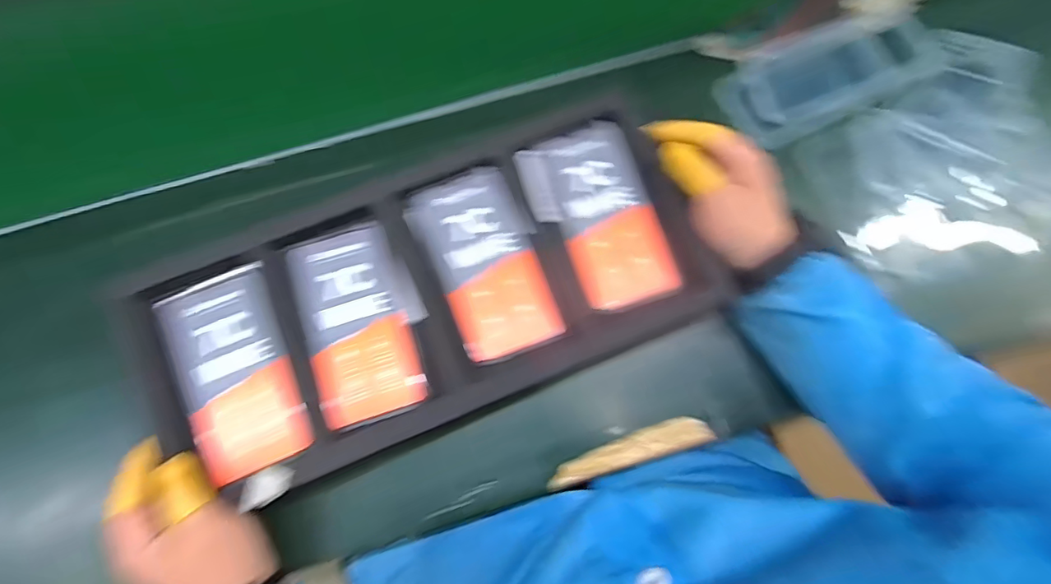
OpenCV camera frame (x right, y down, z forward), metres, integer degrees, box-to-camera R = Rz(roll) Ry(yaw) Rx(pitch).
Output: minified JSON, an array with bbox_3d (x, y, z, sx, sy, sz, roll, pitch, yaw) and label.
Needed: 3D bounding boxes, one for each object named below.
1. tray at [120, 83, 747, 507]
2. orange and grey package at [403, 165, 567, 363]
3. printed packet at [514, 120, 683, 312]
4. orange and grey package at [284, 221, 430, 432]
[{"bbox_3d":[-0.088,-0.001,0.440,0.464,0.041,0.220,-20,76,-5],"label":"tray"},{"bbox_3d":[-0.033,-0.026,0.446,0.091,0.010,0.168,-26,77,-7],"label":"orange and grey package"},{"bbox_3d":[0.063,-0.066,0.453,0.098,0.020,0.165,-18,76,-5],"label":"printed packet"},{"bbox_3d":[-0.143,0.026,0.433,0.086,0.019,0.160,-18,76,-5],"label":"orange and grey package"}]

